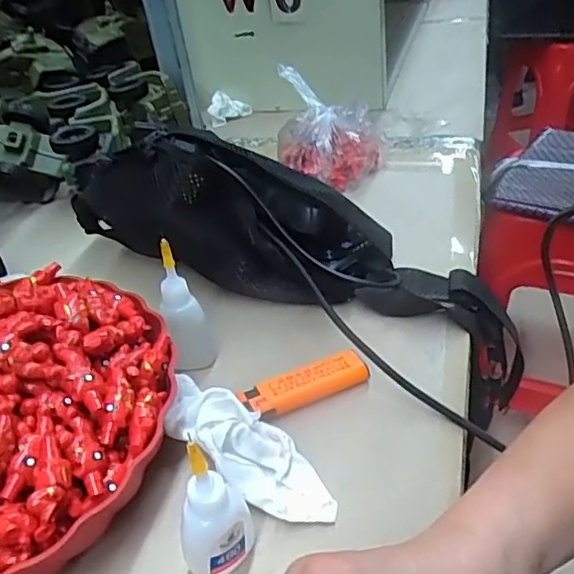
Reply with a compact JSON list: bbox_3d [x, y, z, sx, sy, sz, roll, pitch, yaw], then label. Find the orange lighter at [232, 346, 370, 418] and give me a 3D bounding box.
[{"bbox_3d":[0.011,0.060,0.367,0.076,0.016,0.021,-21,37,-17],"label":"orange lighter"}]

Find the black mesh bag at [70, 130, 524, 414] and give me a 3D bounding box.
[{"bbox_3d":[0.009,-0.022,0.460,0.374,0.107,0.081,22,41,3],"label":"black mesh bag"}]

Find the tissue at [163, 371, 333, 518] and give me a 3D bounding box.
[{"bbox_3d":[-0.029,0.082,0.327,0.123,0.031,0.038,22,45,36],"label":"tissue"}]

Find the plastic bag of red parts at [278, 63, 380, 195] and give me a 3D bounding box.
[{"bbox_3d":[0.040,-0.157,0.604,0.103,0.079,0.117,-3,36,8],"label":"plastic bag of red parts"}]

